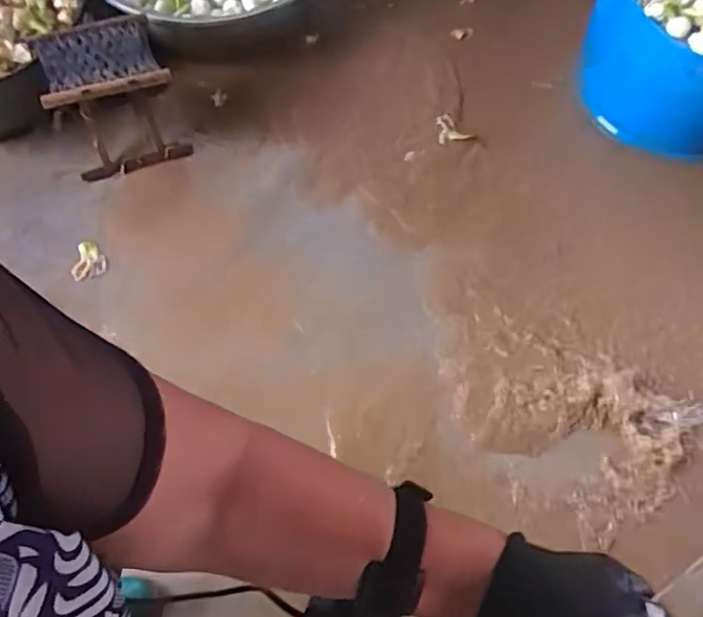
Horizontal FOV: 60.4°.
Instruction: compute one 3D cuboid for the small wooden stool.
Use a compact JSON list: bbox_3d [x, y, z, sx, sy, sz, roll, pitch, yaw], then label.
[{"bbox_3d":[-0.589,-0.523,1.481,0.277,0.272,0.283,-23,66,-12],"label":"small wooden stool"}]

